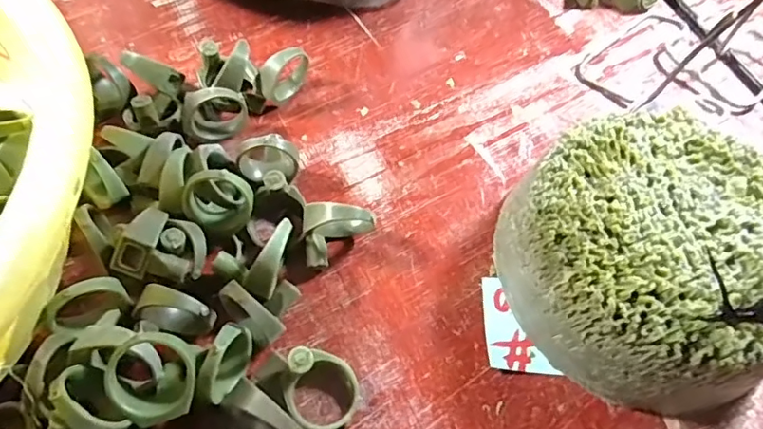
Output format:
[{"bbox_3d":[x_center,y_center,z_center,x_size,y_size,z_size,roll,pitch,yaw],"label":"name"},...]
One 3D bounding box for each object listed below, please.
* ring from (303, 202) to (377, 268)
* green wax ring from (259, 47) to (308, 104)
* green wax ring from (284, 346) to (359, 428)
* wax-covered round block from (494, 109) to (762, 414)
[{"bbox_3d":[-0.016,0.009,0.209,0.027,0.025,0.018,-1,60,-3],"label":"ring"},{"bbox_3d":[-0.046,-0.064,0.252,0.010,0.025,0.027,38,66,17],"label":"green wax ring"},{"bbox_3d":[-0.020,0.058,0.179,0.024,0.025,0.025,1,60,-2],"label":"green wax ring"},{"bbox_3d":[0.101,0.015,0.199,0.098,0.046,0.103,1,60,-2],"label":"wax-covered round block"}]

